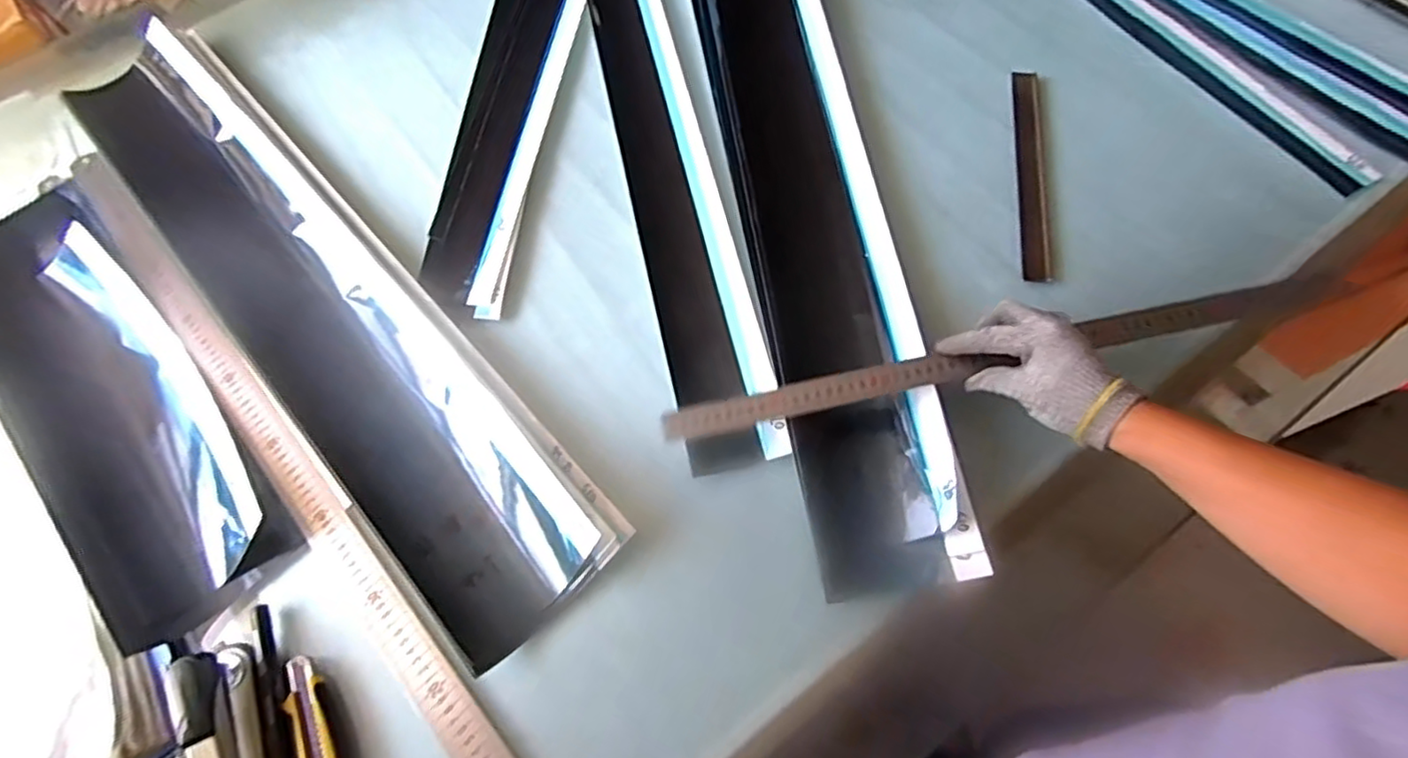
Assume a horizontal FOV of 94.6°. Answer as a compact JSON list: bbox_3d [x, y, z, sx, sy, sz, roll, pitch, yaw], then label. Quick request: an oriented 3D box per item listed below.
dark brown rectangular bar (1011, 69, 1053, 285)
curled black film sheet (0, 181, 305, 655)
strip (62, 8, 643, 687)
[{"bbox_3d":[0.374,-0.240,0.745,0.034,0.016,0.305,7,68,9],"label":"dark brown rectangular bar"},{"bbox_3d":[-0.635,-0.009,0.675,0.164,0.059,0.603,-43,69,-12],"label":"curled black film sheet"},{"bbox_3d":[-0.432,-0.108,0.682,0.186,0.044,0.905,-40,71,-17],"label":"strip"}]

